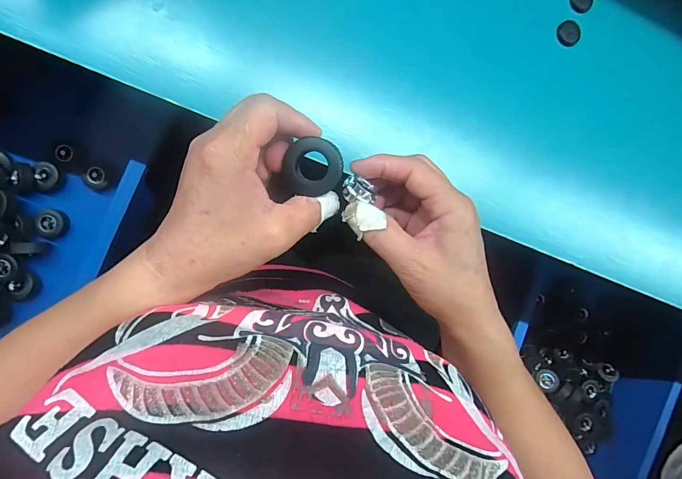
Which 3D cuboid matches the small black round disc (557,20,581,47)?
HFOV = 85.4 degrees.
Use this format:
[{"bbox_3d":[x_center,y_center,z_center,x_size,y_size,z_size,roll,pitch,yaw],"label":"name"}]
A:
[{"bbox_3d":[0.203,-0.184,0.329,0.019,0.004,0.023,-7,85,7],"label":"small black round disc"}]

